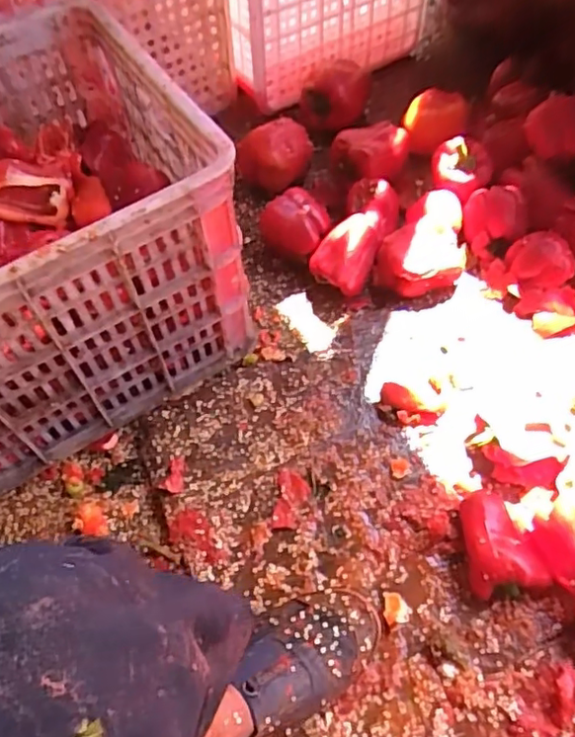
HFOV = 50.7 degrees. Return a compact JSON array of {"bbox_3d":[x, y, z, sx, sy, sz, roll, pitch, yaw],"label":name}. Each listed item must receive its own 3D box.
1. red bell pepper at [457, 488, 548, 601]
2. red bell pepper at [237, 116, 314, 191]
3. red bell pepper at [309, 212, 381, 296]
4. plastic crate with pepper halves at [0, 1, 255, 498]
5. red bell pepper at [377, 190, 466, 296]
[{"bbox_3d":[0.203,0.167,0.591,0.071,0.050,0.095,-11,60,-3],"label":"red bell pepper"},{"bbox_3d":[-0.017,-0.316,0.896,0.097,0.070,0.081,-35,64,-16],"label":"red bell pepper"},{"bbox_3d":[0.078,-0.155,0.804,0.077,0.076,0.120,16,62,12],"label":"red bell pepper"},{"bbox_3d":[-0.327,-0.102,0.639,0.484,0.277,0.343,-33,63,-15],"label":"plastic crate with pepper halves"},{"bbox_3d":[0.174,-0.164,0.788,0.102,0.063,0.130,-4,60,1],"label":"red bell pepper"}]

